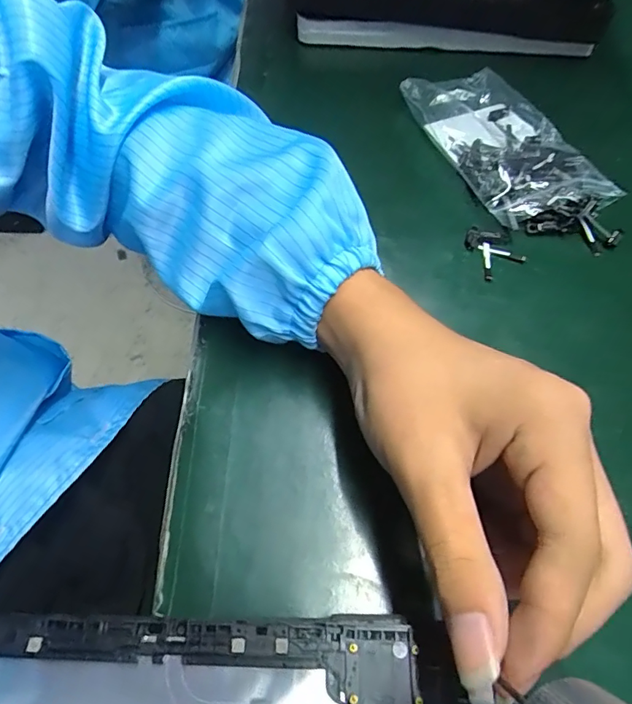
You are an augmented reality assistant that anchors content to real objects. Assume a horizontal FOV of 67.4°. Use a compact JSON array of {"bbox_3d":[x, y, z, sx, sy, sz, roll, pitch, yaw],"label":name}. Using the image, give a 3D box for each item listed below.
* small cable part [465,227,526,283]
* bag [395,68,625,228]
[{"bbox_3d":[0.104,-0.062,0.284,0.028,0.005,0.034,-25,65,-16],"label":"small cable part"},{"bbox_3d":[0.129,-0.145,0.326,0.087,0.015,0.145,-15,62,-11],"label":"bag"}]

